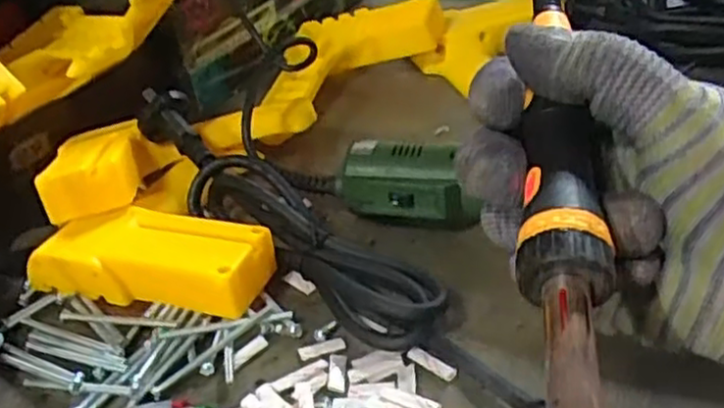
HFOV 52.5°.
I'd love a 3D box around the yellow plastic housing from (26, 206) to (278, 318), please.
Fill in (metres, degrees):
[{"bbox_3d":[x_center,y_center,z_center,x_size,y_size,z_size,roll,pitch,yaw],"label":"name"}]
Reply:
[{"bbox_3d":[-0.101,0.028,0.359,0.113,0.031,0.041,4,36,17],"label":"yellow plastic housing"}]

